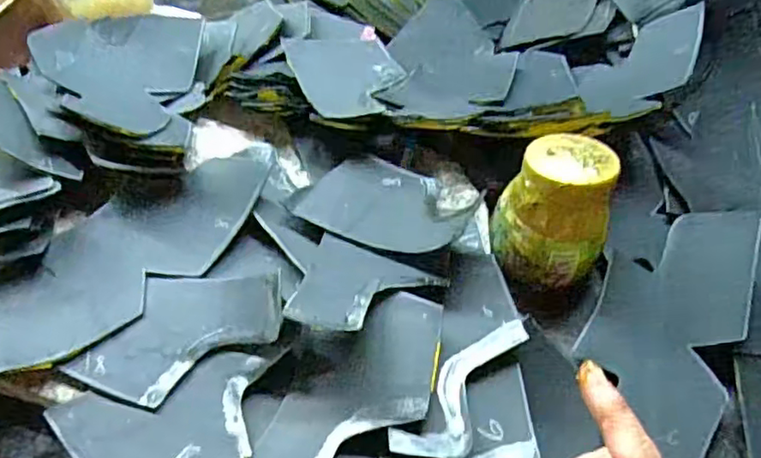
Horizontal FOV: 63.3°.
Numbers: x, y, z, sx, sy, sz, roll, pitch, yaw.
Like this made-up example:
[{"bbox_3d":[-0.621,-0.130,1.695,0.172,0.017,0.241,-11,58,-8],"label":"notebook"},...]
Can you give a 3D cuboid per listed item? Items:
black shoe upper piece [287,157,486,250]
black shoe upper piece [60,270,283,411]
[{"bbox_3d":[0.006,-0.016,0.404,0.102,0.012,0.072,25,53,15],"label":"black shoe upper piece"},{"bbox_3d":[-0.107,0.054,0.340,0.096,0.033,0.086,19,51,10],"label":"black shoe upper piece"}]

